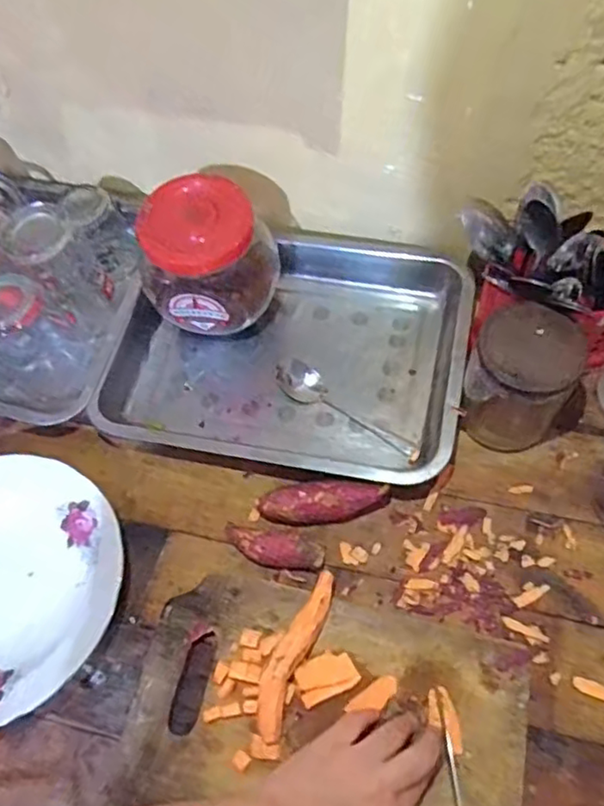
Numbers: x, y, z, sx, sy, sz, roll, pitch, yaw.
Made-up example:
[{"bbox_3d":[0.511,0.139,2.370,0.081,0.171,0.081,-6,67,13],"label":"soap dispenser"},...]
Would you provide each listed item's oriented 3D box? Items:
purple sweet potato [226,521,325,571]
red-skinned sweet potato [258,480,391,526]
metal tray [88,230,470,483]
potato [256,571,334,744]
[{"bbox_3d":[-0.027,0.127,0.541,0.091,0.024,0.031,9,64,8],"label":"purple sweet potato"},{"bbox_3d":[0.019,0.089,0.549,0.111,0.039,0.036,-5,64,2],"label":"red-skinned sweet potato"},{"bbox_3d":[-0.013,-0.067,0.626,0.336,0.047,0.276,10,64,9],"label":"metal tray"},{"bbox_3d":[-0.006,0.195,0.489,0.026,0.034,0.129,20,68,13],"label":"potato"}]

